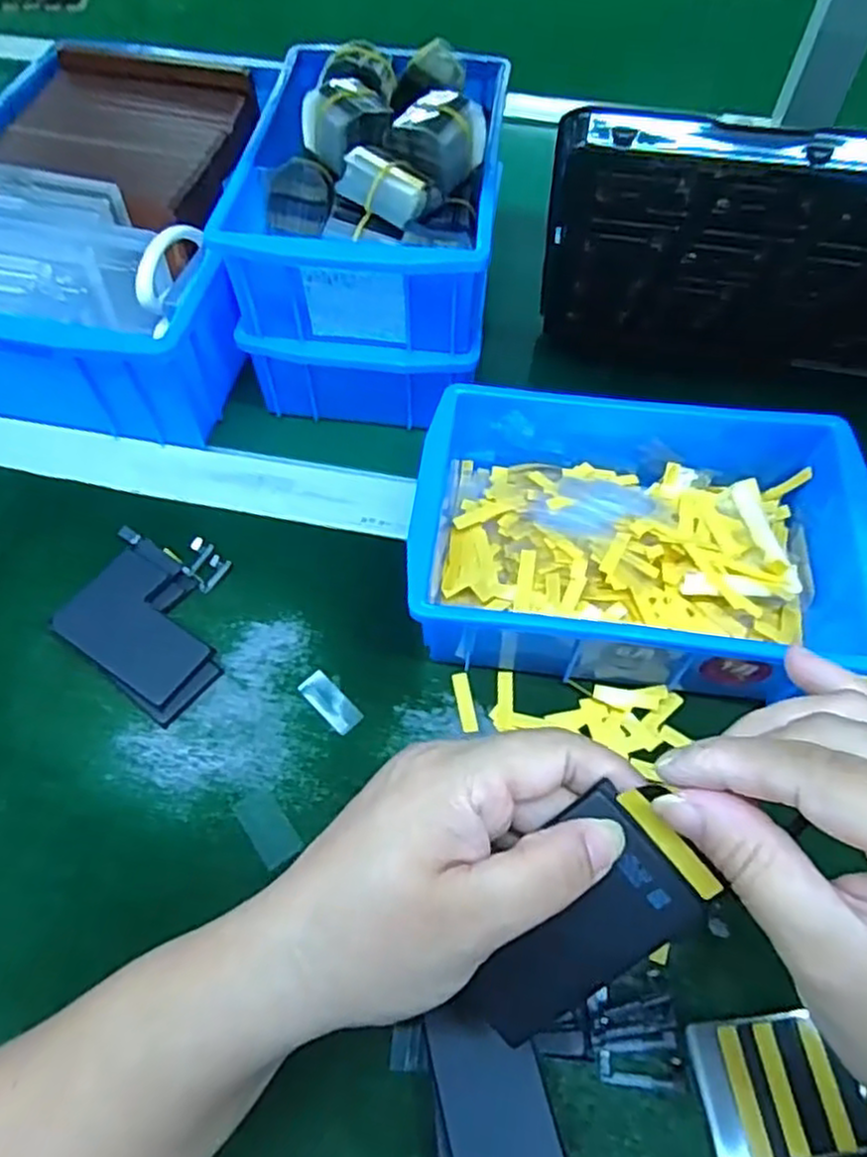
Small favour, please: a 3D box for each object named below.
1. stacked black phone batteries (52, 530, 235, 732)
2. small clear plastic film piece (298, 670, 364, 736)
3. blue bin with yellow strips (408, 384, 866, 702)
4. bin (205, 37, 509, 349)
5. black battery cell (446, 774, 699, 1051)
[{"bbox_3d":[-0.136,0.016,0.357,0.091,0.011,0.079,33,64,17],"label":"stacked black phone batteries"},{"bbox_3d":[-0.049,0.058,0.338,0.014,0.004,0.033,-39,67,-22],"label":"small clear plastic film piece"},{"bbox_3d":[0.095,-0.025,0.351,0.198,0.068,0.152,8,59,4],"label":"blue bin with yellow strips"},{"bbox_3d":[-0.027,-0.219,0.391,0.136,0.070,0.189,6,59,3],"label":"bin"},{"bbox_3d":[0.037,0.104,0.215,0.078,0.004,0.048,-41,89,9],"label":"black battery cell"}]

